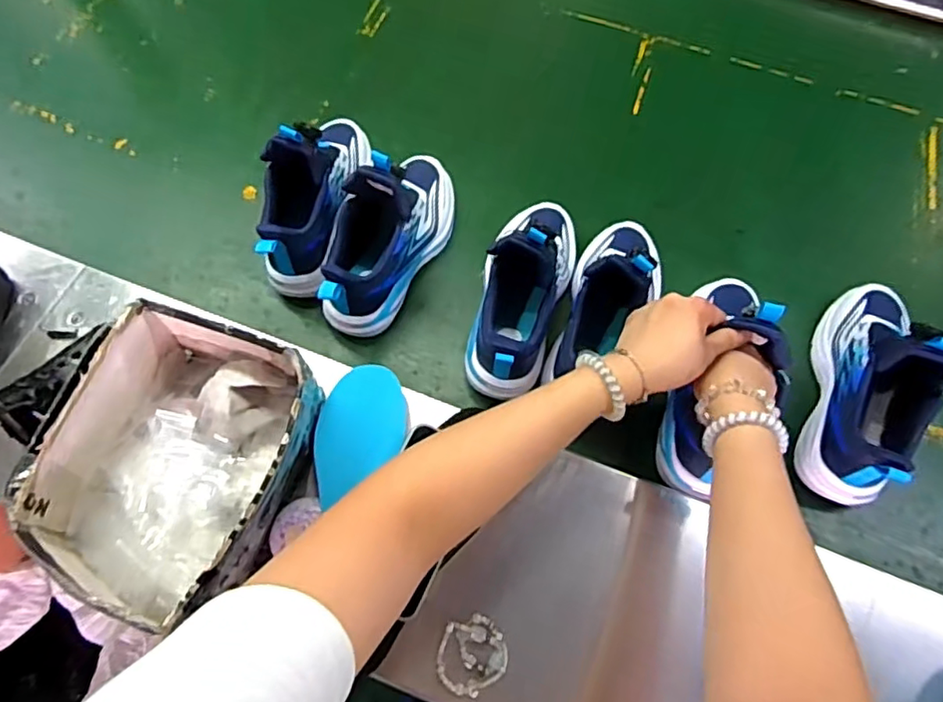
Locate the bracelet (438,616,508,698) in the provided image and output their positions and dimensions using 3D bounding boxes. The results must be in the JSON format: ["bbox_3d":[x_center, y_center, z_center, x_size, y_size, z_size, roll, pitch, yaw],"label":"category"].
[{"bbox_3d":[0.000,0.248,0.490,0.055,0.006,0.056,0,66,0],"label":"bracelet"}]

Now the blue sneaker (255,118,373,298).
[{"bbox_3d":[-0.170,-0.174,0.640,0.075,0.137,0.213,9,67,2],"label":"blue sneaker"}]

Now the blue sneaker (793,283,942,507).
[{"bbox_3d":[0.390,0.023,0.568,0.082,0.133,0.226,20,67,7],"label":"blue sneaker"}]

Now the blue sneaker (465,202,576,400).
[{"bbox_3d":[0.058,-0.071,0.595,0.079,0.138,0.226,18,67,6],"label":"blue sneaker"}]

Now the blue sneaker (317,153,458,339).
[{"bbox_3d":[-0.086,-0.131,0.624,0.085,0.129,0.223,28,69,10],"label":"blue sneaker"}]

